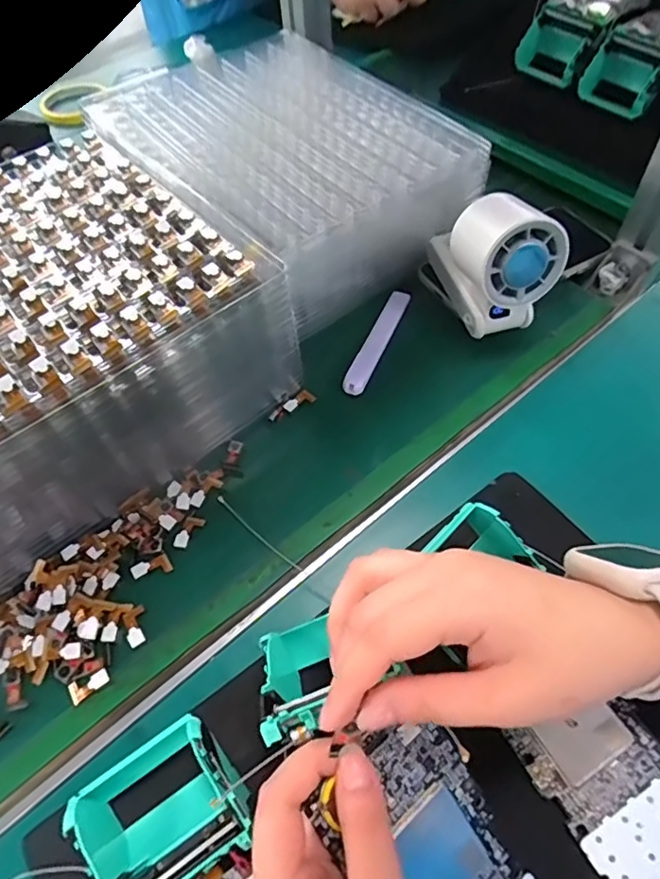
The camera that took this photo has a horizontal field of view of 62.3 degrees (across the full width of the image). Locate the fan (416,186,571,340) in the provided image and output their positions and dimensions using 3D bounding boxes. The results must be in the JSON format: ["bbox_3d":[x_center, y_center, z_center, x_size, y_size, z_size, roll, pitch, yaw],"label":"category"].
[{"bbox_3d":[0.114,-0.133,0.400,0.054,0.100,0.099,-14,58,-6],"label":"fan"}]

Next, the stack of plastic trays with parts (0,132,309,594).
[{"bbox_3d":[-0.197,-0.054,0.357,0.278,0.114,0.218,-39,64,-20],"label":"stack of plastic trays with parts"}]

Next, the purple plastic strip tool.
[{"bbox_3d":[0.037,-0.078,0.423,0.018,0.013,0.110,18,61,14],"label":"purple plastic strip tool"}]

